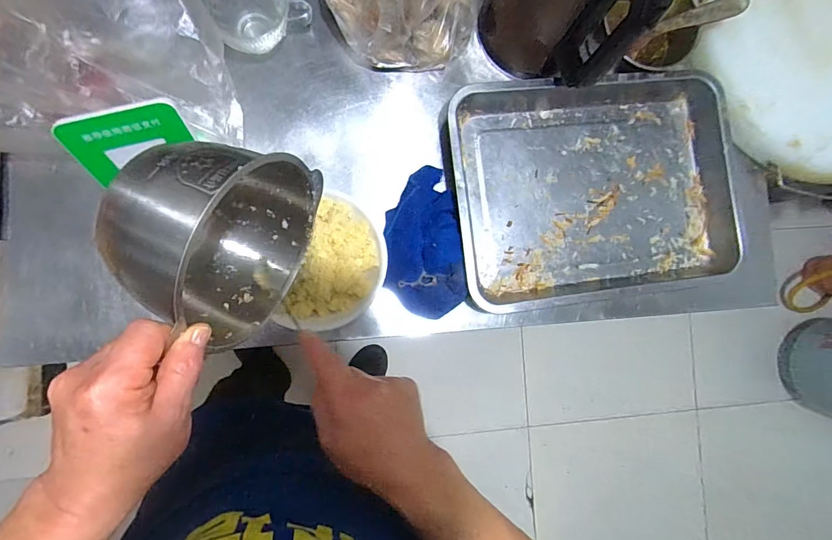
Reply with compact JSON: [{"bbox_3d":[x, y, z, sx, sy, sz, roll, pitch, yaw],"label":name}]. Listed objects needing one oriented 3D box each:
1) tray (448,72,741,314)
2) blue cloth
[{"bbox_3d":[0.244,-0.110,0.582,0.398,0.052,0.289,-7,89,-7],"label":"tray"},{"bbox_3d":[0.007,-0.035,0.545,0.092,0.044,0.186,-7,89,-7],"label":"blue cloth"}]

